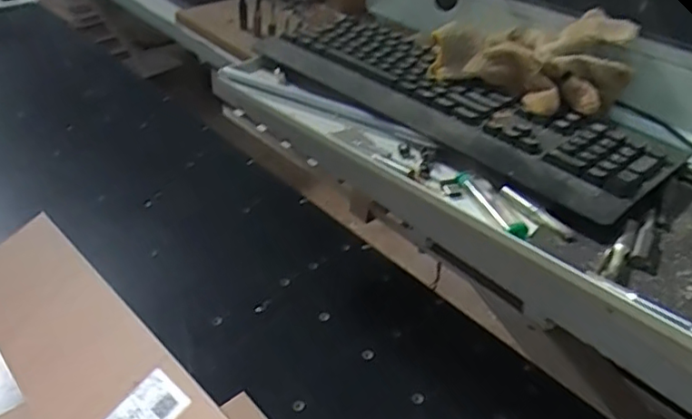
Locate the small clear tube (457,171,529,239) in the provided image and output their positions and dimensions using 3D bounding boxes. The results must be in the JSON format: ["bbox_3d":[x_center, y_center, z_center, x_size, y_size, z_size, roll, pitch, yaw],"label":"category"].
[{"bbox_3d":[0.119,-0.003,0.495,0.017,0.011,0.091,-8,38,-21],"label":"small clear tube"}]

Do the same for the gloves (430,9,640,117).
[{"bbox_3d":[0.178,-0.150,0.590,0.184,0.079,0.085,20,40,18],"label":"gloves"}]

